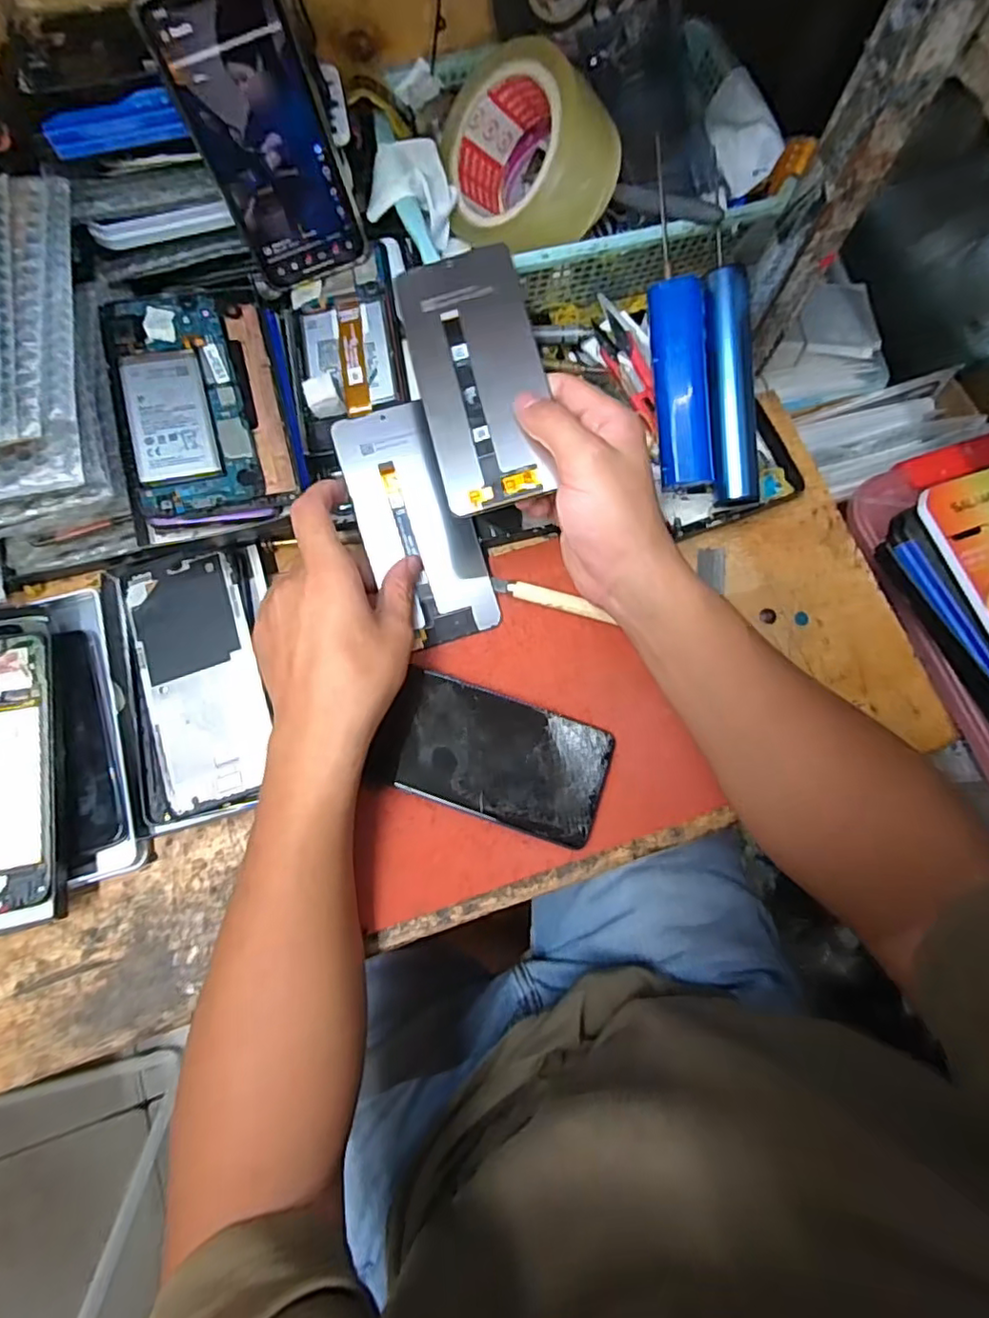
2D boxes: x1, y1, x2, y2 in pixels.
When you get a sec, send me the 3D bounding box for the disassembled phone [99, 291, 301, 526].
[{"bbox_3d":[-0.182,-0.163,0.381,0.092,0.012,0.162,-11,77,-19],"label":"disassembled phone"}]

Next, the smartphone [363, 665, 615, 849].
[{"bbox_3d":[-0.001,0.060,0.375,0.136,0.014,0.072,19,76,3],"label":"smartphone"}]

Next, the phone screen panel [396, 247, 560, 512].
[{"bbox_3d":[-0.010,-0.164,0.352,0.071,0.010,0.157,-8,82,-4],"label":"phone screen panel"}]

